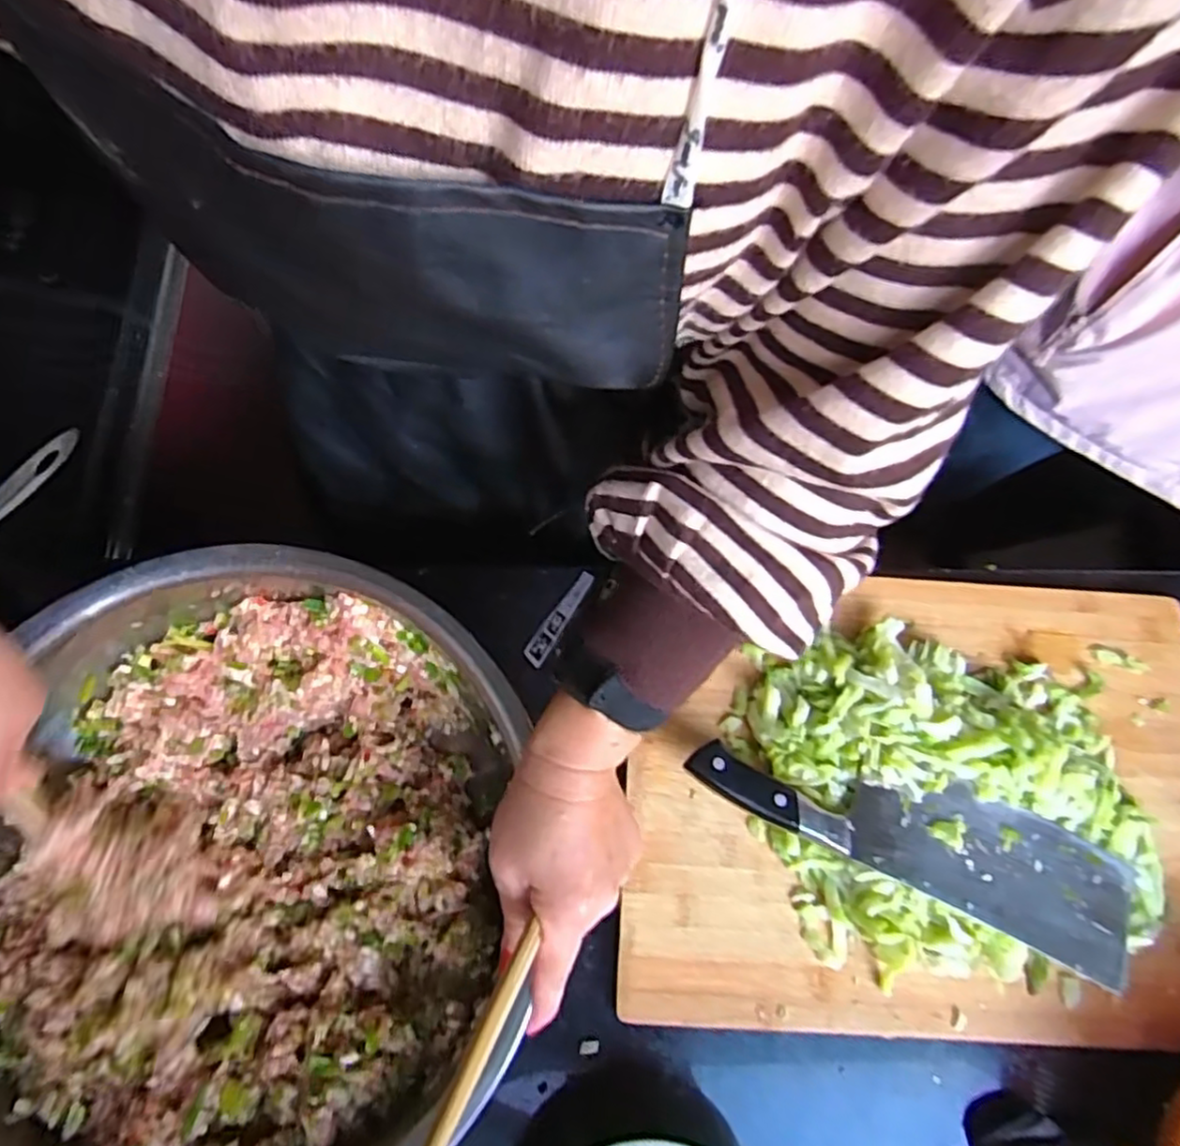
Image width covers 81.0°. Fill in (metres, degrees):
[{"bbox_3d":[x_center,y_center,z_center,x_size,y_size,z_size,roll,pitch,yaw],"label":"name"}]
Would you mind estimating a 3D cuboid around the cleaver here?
[{"bbox_3d":[0.208,0.162,0.452,0.281,0.014,0.081,25,59,9],"label":"cleaver"}]

